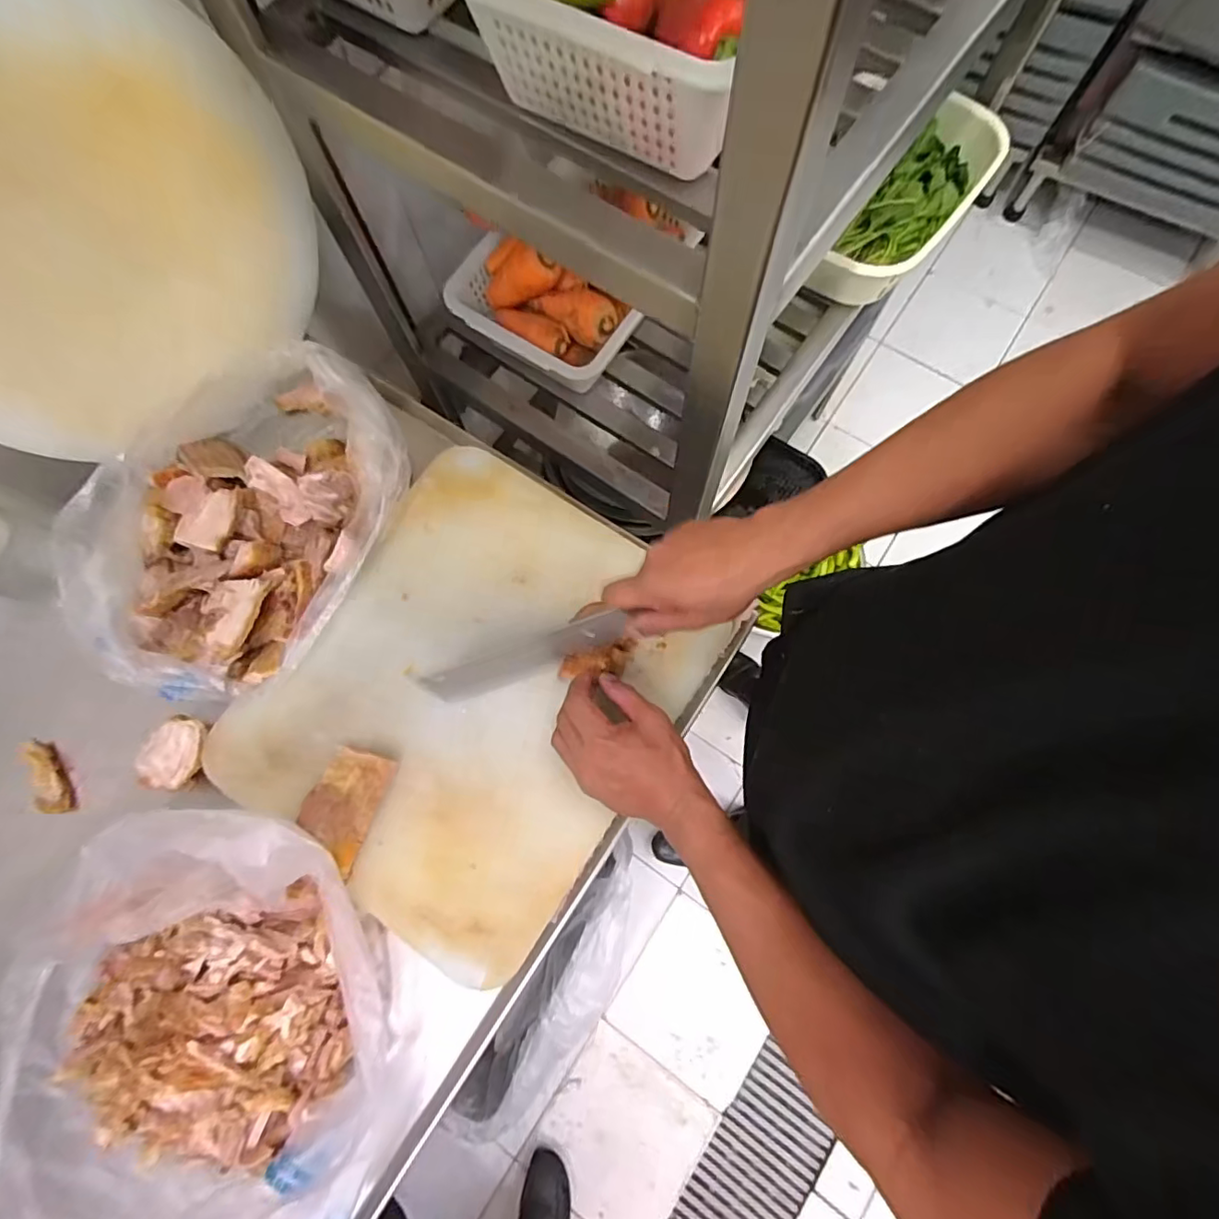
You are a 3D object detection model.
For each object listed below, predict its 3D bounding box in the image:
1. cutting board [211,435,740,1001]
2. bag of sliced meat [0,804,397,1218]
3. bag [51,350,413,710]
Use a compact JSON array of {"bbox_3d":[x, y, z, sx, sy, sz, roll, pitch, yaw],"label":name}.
[{"bbox_3d":[-0.123,0.064,0.519,0.331,0.036,0.389,32,78,10],"label":"cutting board"},{"bbox_3d":[-0.300,0.297,0.408,0.252,0.104,0.283,-4,74,1],"label":"bag of sliced meat"},{"bbox_3d":[-0.339,-0.091,0.520,0.231,0.115,0.322,23,77,8],"label":"bag"}]

